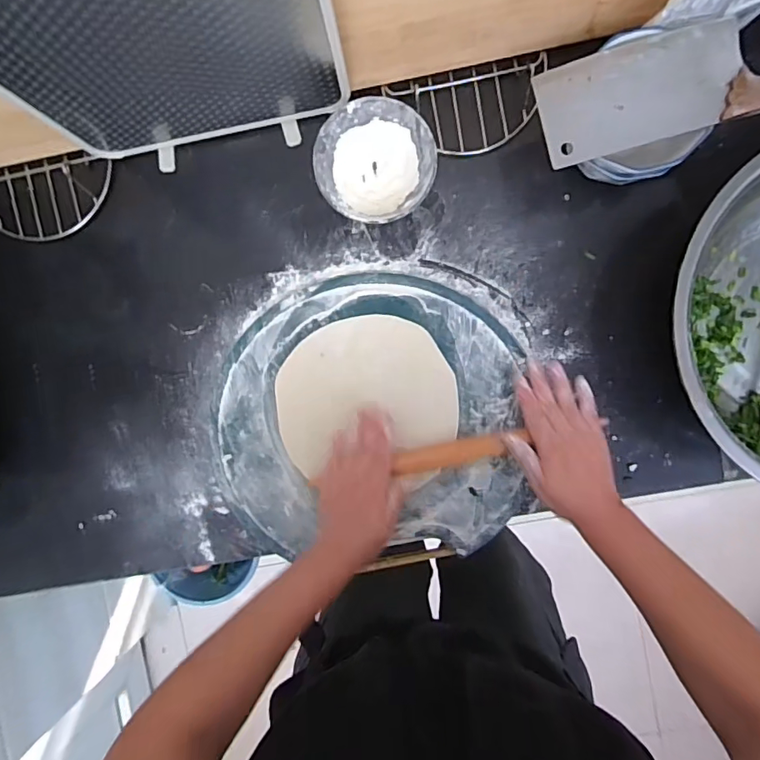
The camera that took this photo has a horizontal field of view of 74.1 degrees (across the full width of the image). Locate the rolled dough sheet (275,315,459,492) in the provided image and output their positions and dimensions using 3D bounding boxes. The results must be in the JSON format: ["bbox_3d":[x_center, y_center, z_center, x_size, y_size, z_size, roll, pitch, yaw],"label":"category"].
[{"bbox_3d":[-0.014,0.019,0.549,0.194,0.013,0.172,5,94,3],"label":"rolled dough sheet"}]

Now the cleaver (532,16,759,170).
[{"bbox_3d":[0.283,-0.271,0.446,0.277,0.019,0.089,-14,92,4],"label":"cleaver"}]

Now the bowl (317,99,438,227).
[{"bbox_3d":[-0.004,-0.223,0.527,0.119,0.053,0.116,0,93,3],"label":"bowl"}]

